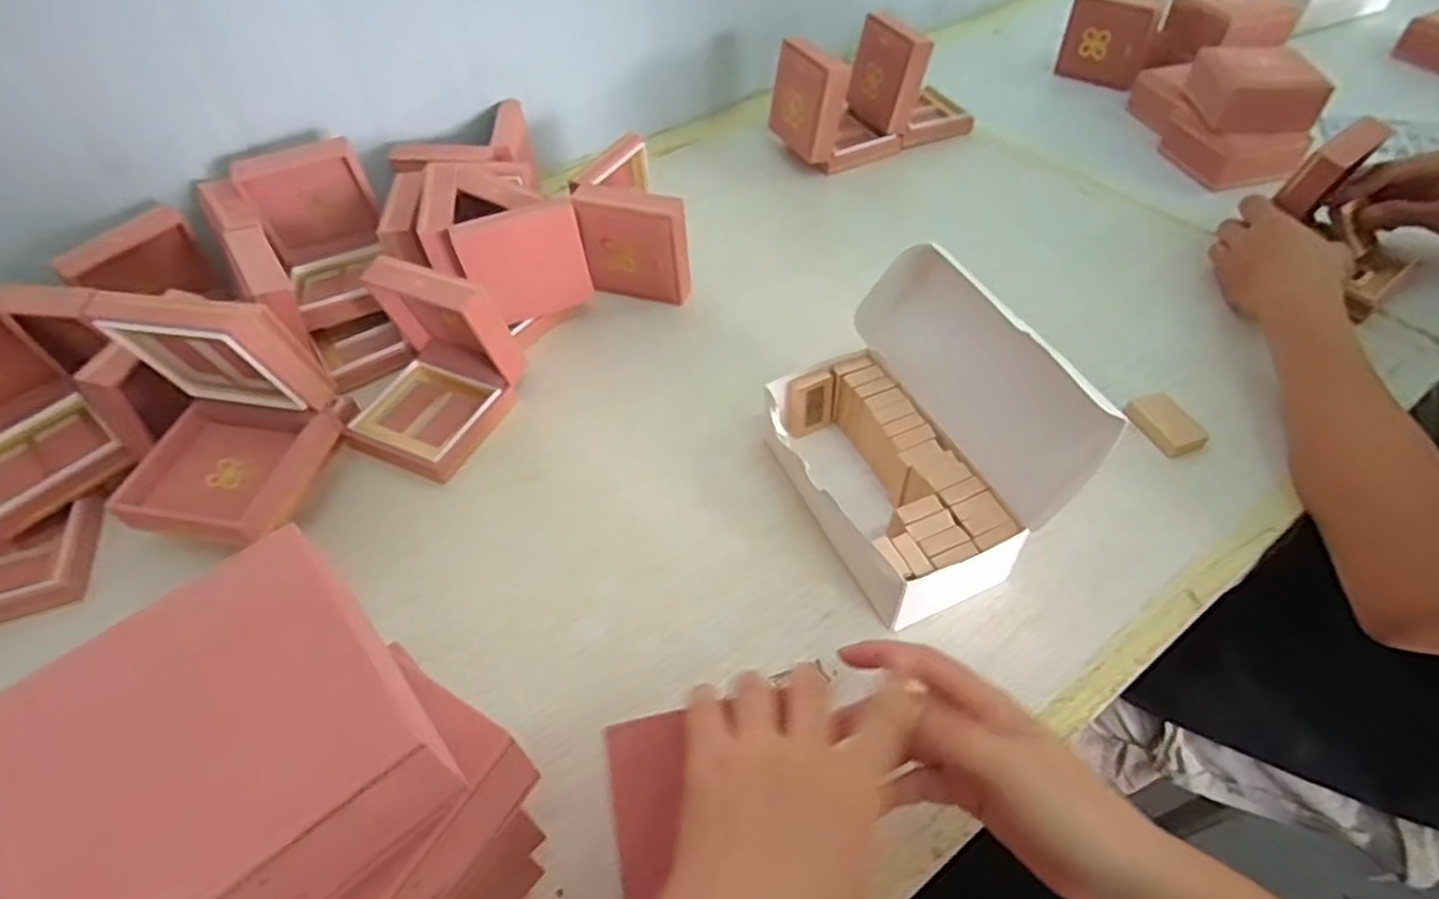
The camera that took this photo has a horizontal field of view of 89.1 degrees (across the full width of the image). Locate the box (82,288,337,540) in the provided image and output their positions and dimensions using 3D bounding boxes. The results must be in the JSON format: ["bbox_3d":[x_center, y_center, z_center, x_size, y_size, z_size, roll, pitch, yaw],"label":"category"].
[{"bbox_3d":[-0.302,-0.030,0.429,0.094,0.110,0.131,4,49,7],"label":"box"}]

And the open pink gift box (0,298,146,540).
[{"bbox_3d":[-0.478,-0.029,0.479,0.115,0.109,0.092,29,57,26],"label":"open pink gift box"}]

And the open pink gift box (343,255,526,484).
[{"bbox_3d":[-0.214,-0.056,0.520,0.098,0.113,0.105,16,52,16],"label":"open pink gift box"}]

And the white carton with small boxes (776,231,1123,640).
[{"bbox_3d":[0.111,-0.010,0.442,0.125,0.137,0.178,-25,52,-17],"label":"white carton with small boxes"}]

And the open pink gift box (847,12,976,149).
[{"bbox_3d":[0.199,-0.395,0.772,0.113,0.110,0.085,-23,52,-16],"label":"open pink gift box"}]

